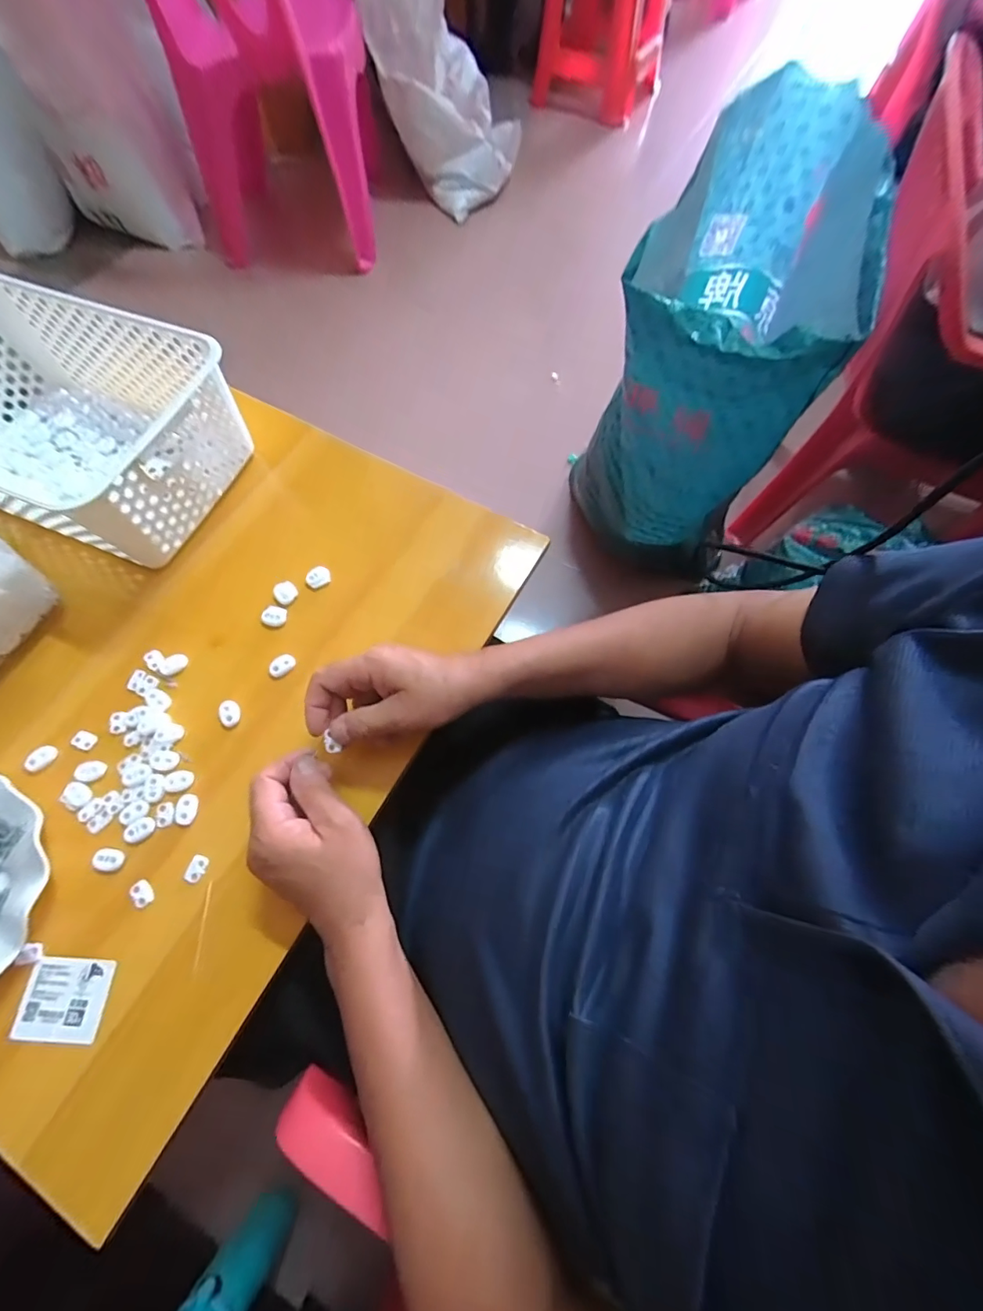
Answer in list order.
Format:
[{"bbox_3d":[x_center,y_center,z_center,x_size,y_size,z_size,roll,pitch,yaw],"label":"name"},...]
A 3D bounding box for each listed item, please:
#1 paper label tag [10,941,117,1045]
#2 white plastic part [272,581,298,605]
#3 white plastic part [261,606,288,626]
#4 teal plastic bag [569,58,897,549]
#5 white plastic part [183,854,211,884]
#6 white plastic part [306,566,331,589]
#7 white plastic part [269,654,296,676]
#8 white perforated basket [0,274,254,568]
[{"bbox_3d":[-0.307,0.241,0.345,0.066,0.008,0.057,1,65,1],"label":"paper label tag"},{"bbox_3d":[-0.197,-0.060,0.462,0.021,0.004,0.023,0,67,0],"label":"white plastic part"},{"bbox_3d":[-0.204,-0.037,0.453,0.025,0.004,0.019,14,68,6],"label":"white plastic part"},{"bbox_3d":[0.310,-0.413,0.739,0.266,0.498,0.362,24,69,10],"label":"teal plastic bag"},{"bbox_3d":[-0.229,0.166,0.376,0.013,0.005,0.020,16,68,7],"label":"white plastic part"},{"bbox_3d":[-0.167,-0.076,0.467,0.023,0.008,0.017,-31,70,-12],"label":"white plastic part"},{"bbox_3d":[-0.187,0.008,0.433,0.024,0.004,0.016,-37,72,-14],"label":"white plastic part"},{"bbox_3d":[-0.412,-0.228,0.475,0.310,0.109,0.192,20,69,8],"label":"white perforated basket"}]

